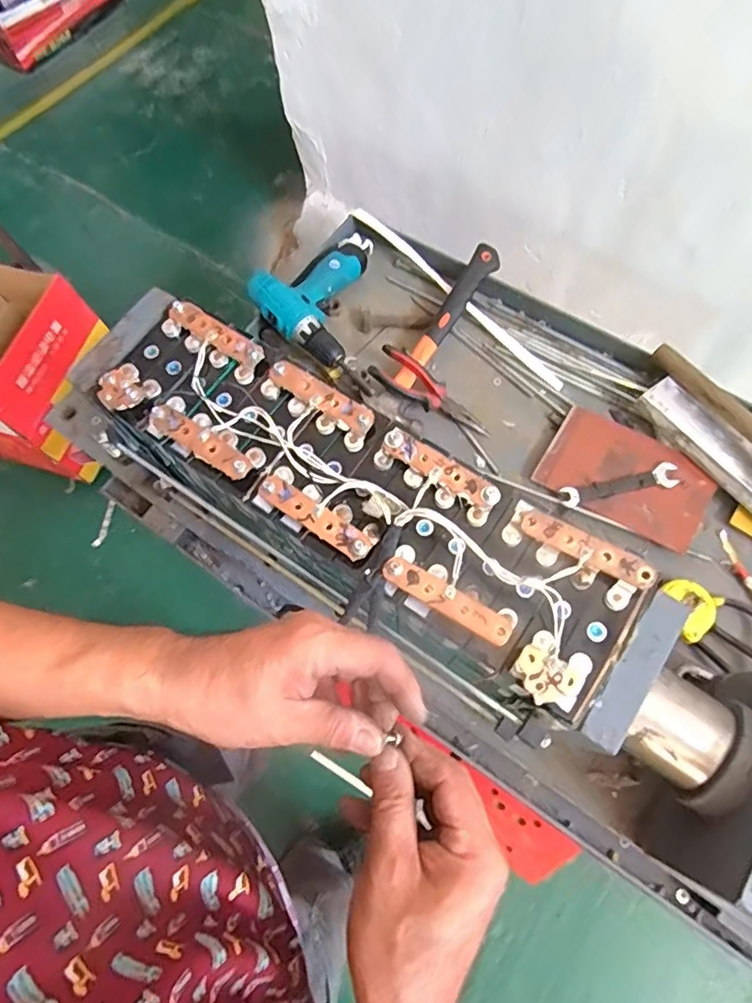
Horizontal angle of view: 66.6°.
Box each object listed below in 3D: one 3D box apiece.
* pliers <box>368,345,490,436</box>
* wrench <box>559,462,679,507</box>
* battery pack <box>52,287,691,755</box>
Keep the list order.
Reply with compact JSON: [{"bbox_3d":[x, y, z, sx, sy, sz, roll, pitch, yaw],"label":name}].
[{"bbox_3d":[0.082,-0.152,0.825,0.189,0.034,0.049,34,73,-3],"label":"pliers"},{"bbox_3d":[0.326,-0.022,0.767,0.153,0.011,0.032,-10,69,-1],"label":"wrench"},{"bbox_3d":[-0.026,0.008,0.521,0.561,0.110,0.183,29,73,13],"label":"battery pack"}]

